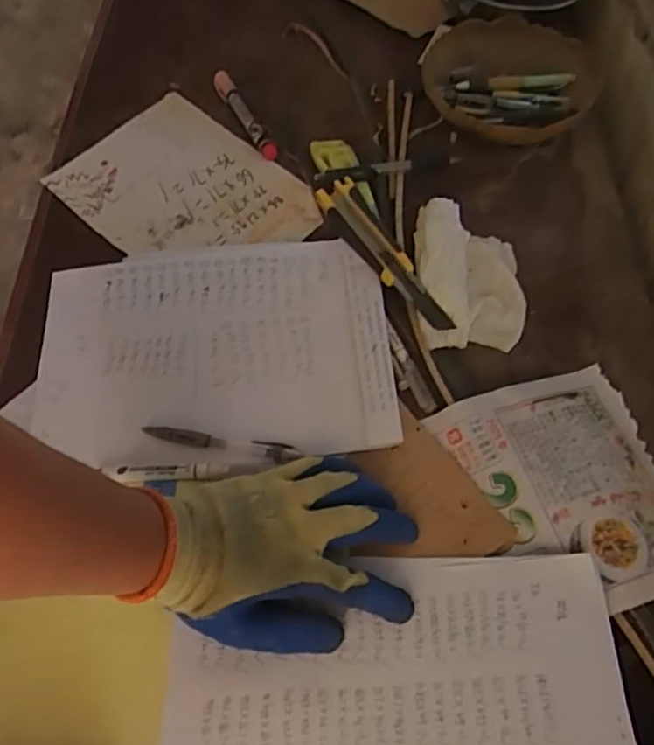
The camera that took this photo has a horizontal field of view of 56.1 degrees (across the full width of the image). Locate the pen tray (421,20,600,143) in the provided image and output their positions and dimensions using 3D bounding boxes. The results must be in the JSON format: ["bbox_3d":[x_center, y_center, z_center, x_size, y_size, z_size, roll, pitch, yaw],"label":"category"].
[{"bbox_3d":[0.185,-0.302,0.645,0.172,0.037,0.162,29,68,17],"label":"pen tray"}]

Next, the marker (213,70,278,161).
[{"bbox_3d":[-0.087,-0.279,0.663,0.021,0.020,0.133,-29,64,-11],"label":"marker"}]

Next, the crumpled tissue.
[{"bbox_3d":[0.126,-0.094,0.547,0.092,0.026,0.150,-3,62,2],"label":"crumpled tissue"}]

